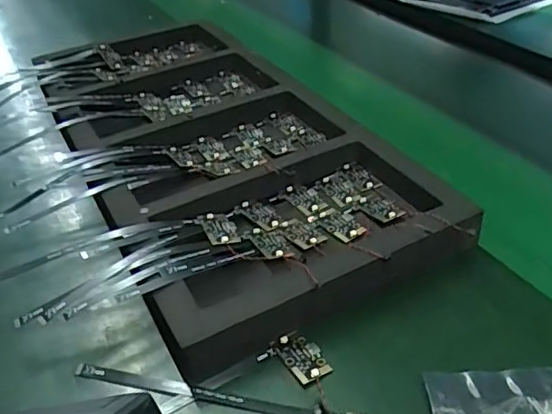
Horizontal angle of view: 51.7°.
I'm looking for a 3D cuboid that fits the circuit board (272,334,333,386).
[{"bbox_3d":[0.016,0.089,0.335,0.021,0.006,0.035,-20,41,-24],"label":"circuit board"}]

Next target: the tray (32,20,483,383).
[{"bbox_3d":[-0.070,-0.073,0.526,0.226,0.044,0.514,-18,40,-22],"label":"tray"}]

